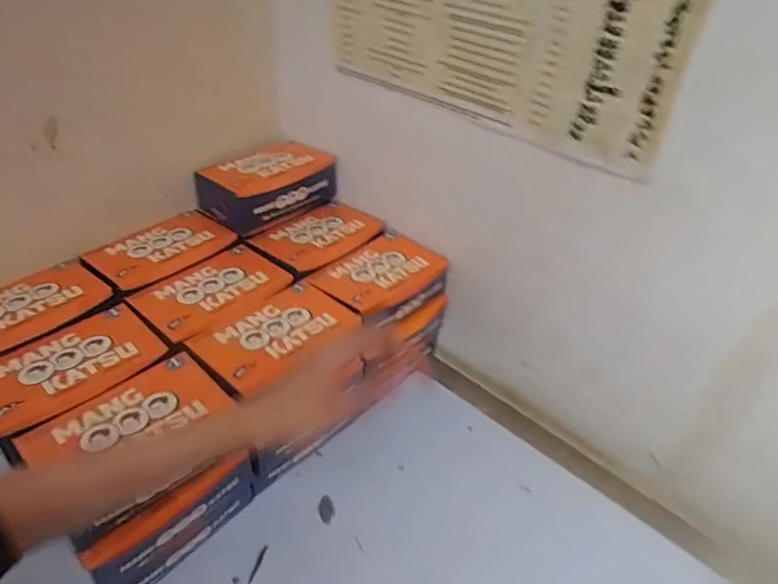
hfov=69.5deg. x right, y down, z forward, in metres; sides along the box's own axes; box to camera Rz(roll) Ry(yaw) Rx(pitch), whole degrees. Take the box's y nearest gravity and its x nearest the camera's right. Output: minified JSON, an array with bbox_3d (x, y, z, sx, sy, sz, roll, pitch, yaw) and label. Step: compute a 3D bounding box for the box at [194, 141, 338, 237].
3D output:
[{"bbox_3d":[-0.173,-0.154,0.819,0.101,0.075,0.188,32,47,28],"label":"box"}]

